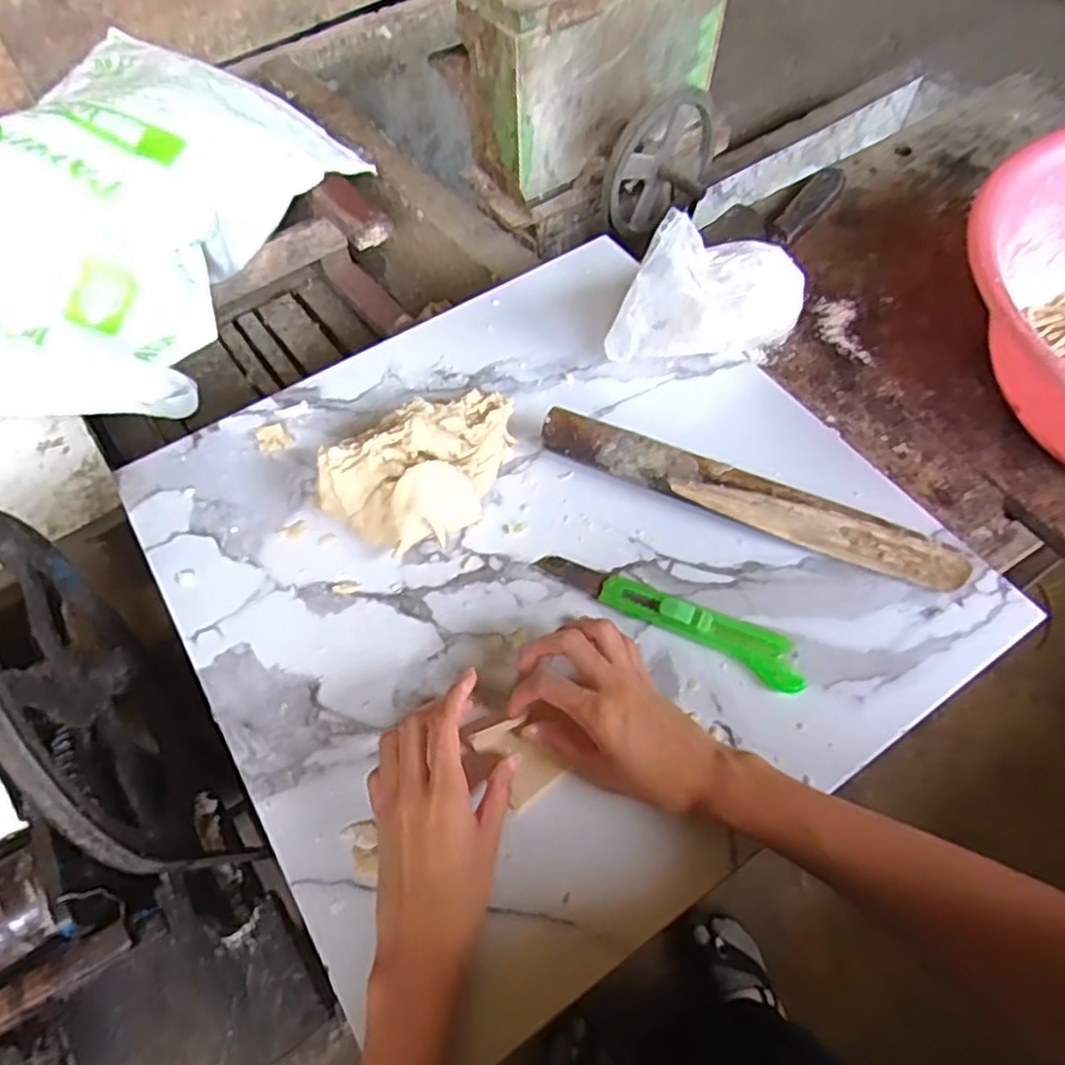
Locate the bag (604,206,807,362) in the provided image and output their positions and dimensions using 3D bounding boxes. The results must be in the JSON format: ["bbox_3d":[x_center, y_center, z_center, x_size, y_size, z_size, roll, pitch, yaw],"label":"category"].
[{"bbox_3d":[0.143,-0.197,0.572,0.166,0.122,0.065,-7,59,-5],"label":"bag"}]

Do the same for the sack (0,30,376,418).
[{"bbox_3d":[-0.542,-0.396,0.908,0.398,0.191,0.661,17,62,8],"label":"sack"}]

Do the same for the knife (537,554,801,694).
[{"bbox_3d":[0.093,0.055,0.485,0.188,0.020,0.031,24,61,13],"label":"knife"}]

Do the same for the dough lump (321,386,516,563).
[{"bbox_3d":[-0.073,-0.044,0.524,0.158,0.064,0.094,-28,63,-16],"label":"dough lump"}]

